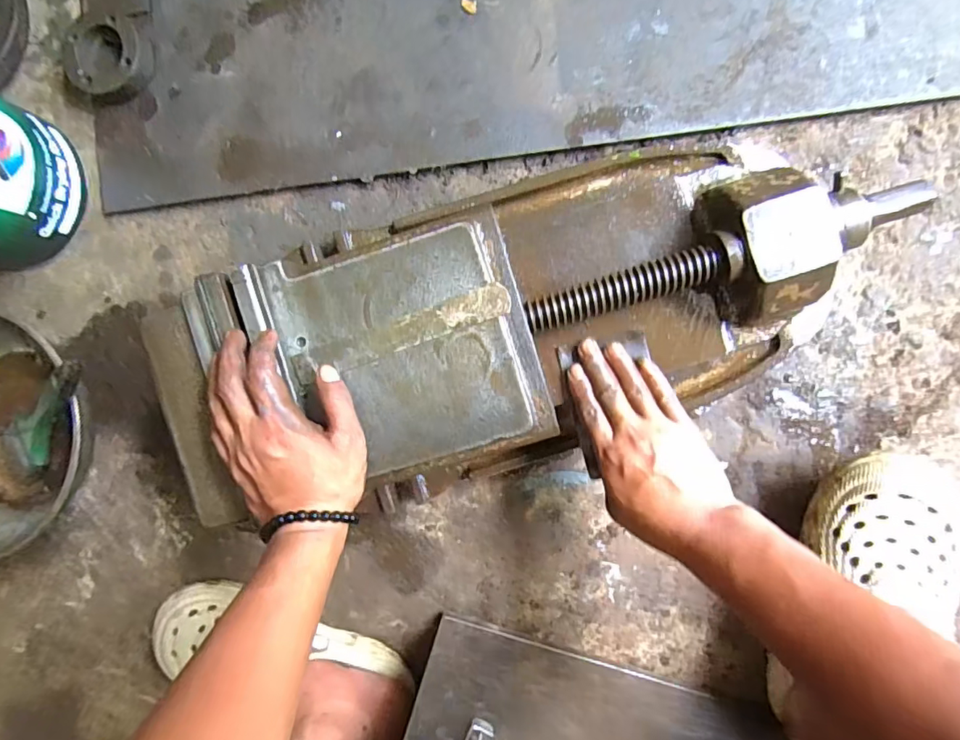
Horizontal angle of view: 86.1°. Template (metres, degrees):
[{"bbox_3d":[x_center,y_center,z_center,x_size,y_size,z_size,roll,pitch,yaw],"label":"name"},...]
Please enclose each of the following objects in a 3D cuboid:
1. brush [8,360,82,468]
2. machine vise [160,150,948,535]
[{"bbox_3d":[-0.400,0.038,0.478,0.151,0.021,0.045,-36,88,31],"label":"brush"},{"bbox_3d":[0.024,-0.032,0.428,0.549,0.145,0.211,-16,89,0],"label":"machine vise"}]

